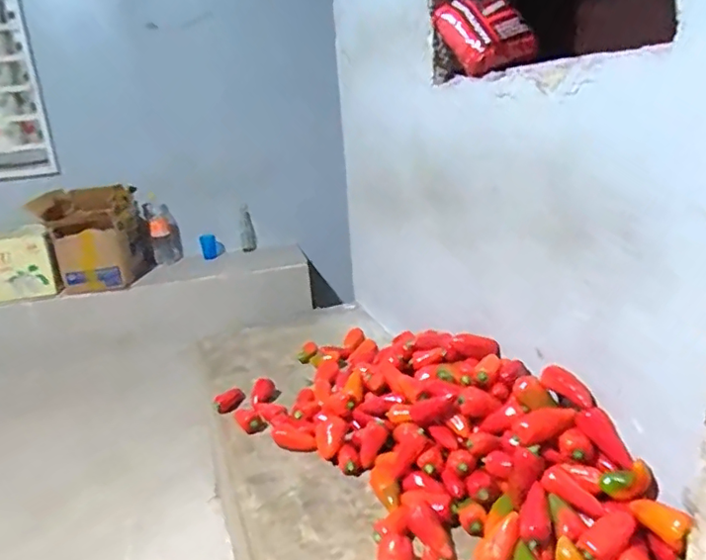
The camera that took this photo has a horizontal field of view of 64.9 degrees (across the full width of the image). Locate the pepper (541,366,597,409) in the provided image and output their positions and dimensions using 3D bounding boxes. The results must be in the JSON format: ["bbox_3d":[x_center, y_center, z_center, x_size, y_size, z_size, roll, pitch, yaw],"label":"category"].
[{"bbox_3d":[0.282,0.139,0.727,0.028,0.025,0.077,-16,36,-31],"label":"pepper"}]

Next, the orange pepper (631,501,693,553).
[{"bbox_3d":[0.336,0.259,0.604,0.027,0.028,0.069,-9,18,-13],"label":"orange pepper"}]

